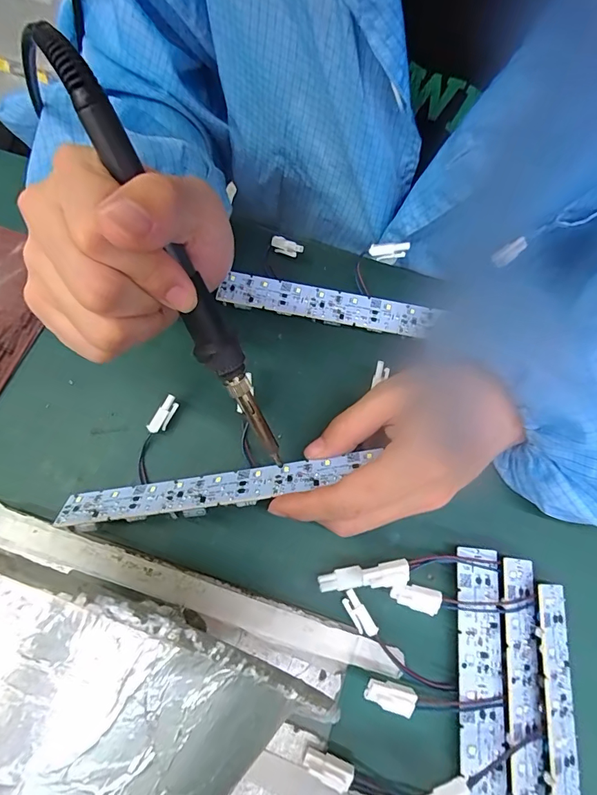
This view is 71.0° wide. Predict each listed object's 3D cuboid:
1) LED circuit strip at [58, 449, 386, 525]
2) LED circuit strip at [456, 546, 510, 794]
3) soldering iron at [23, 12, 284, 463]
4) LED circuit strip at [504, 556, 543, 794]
[{"bbox_3d":[-0.049,0.052,0.240,0.182,0.004,0.025,-9,38,7],"label":"LED circuit strip"},{"bbox_3d":[0.094,0.178,0.213,0.024,0.006,0.188,5,73,1],"label":"LED circuit strip"},{"bbox_3d":[-0.049,-0.048,0.186,0.018,0.018,0.197,-29,119,-7],"label":"soldering iron"},{"bbox_3d":[0.114,0.183,0.209,0.020,0.005,0.191,13,72,-15],"label":"LED circuit strip"}]

